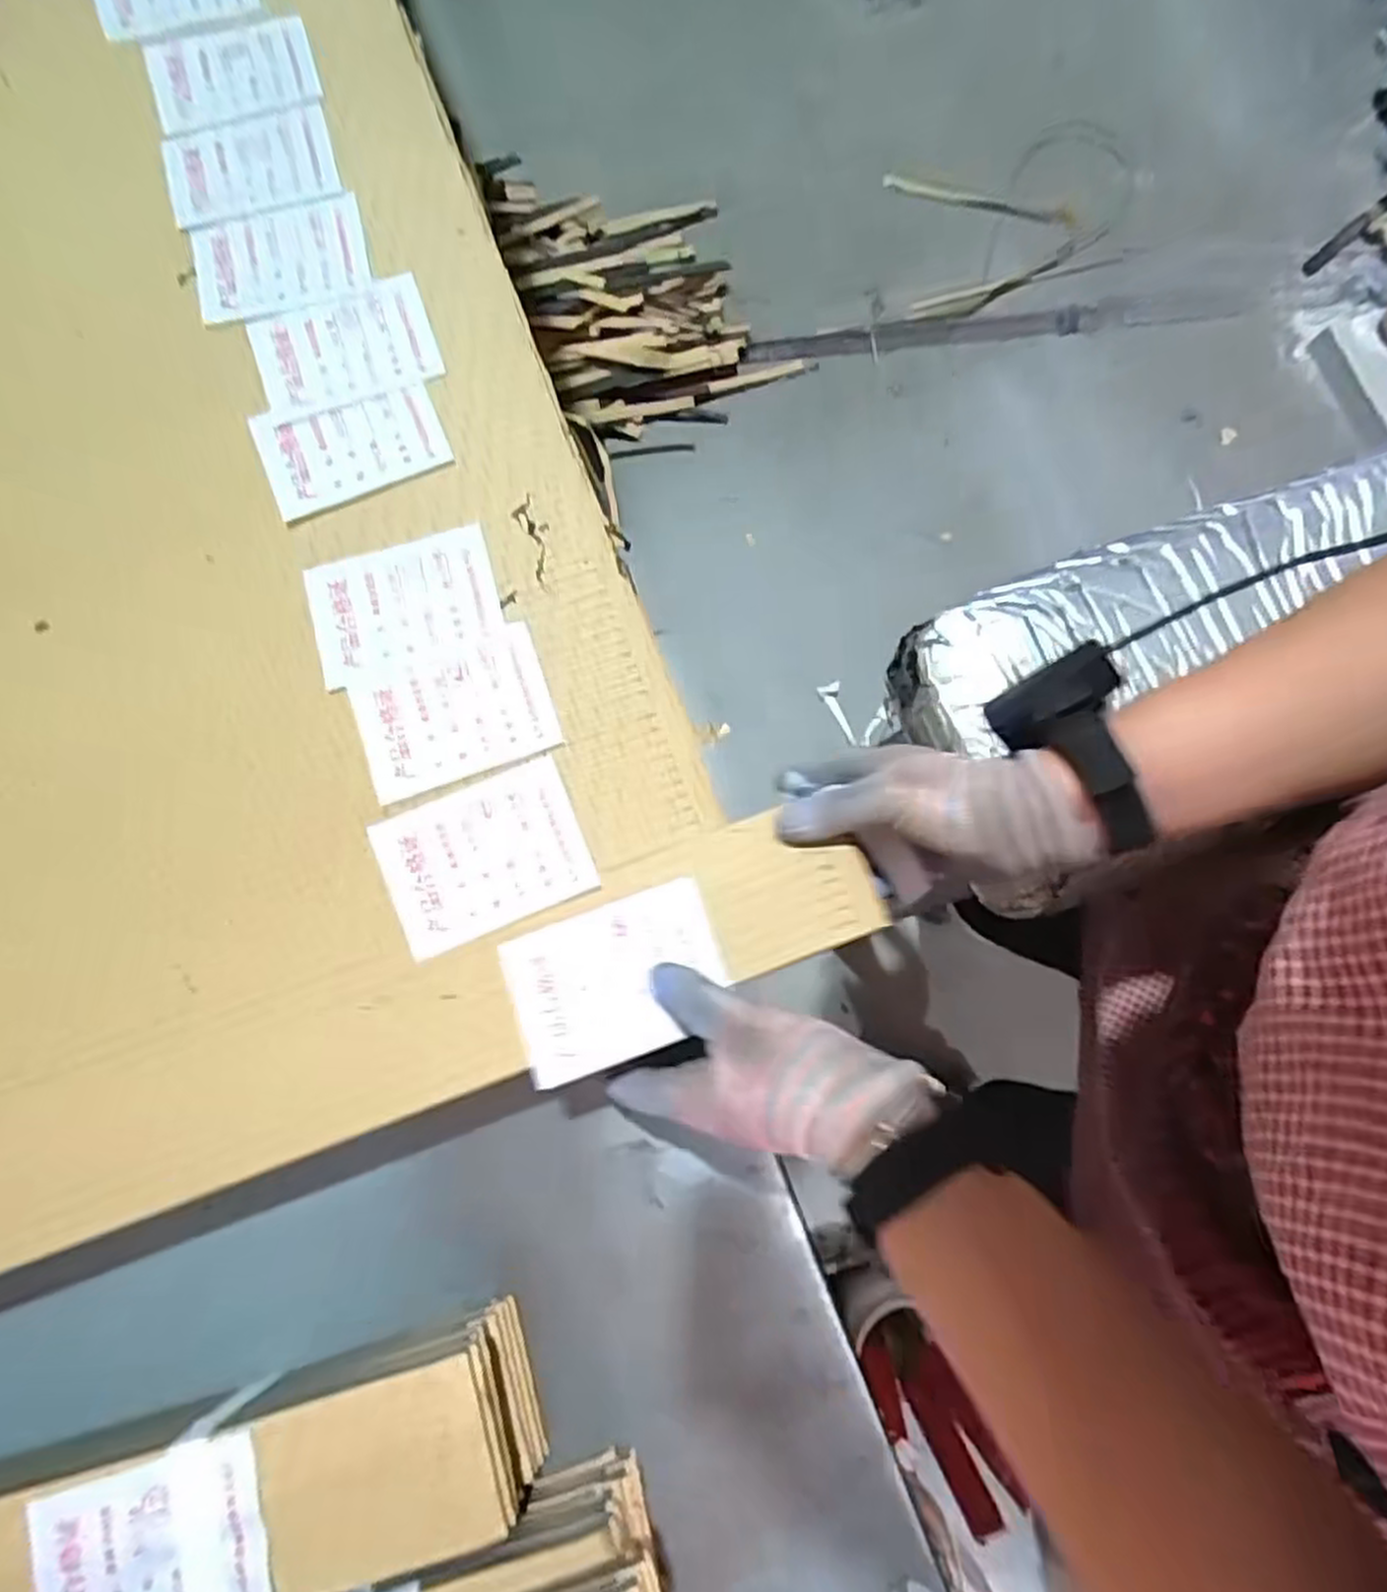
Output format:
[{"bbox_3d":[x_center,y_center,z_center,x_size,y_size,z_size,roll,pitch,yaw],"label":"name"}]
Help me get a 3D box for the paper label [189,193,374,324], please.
[{"bbox_3d":[-0.254,-0.332,0.484,0.101,0.009,0.074,-14,81,-3],"label":"paper label"}]

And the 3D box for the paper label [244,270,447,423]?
[{"bbox_3d":[-0.212,-0.272,0.479,0.105,0.012,0.069,-20,80,-4],"label":"paper label"}]

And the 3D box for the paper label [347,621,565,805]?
[{"bbox_3d":[-0.132,-0.047,0.437,0.103,0.004,0.075,-19,80,-4],"label":"paper label"}]

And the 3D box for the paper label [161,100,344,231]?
[{"bbox_3d":[-0.280,-0.398,0.499,0.103,0.007,0.074,-16,80,-4],"label":"paper label"}]

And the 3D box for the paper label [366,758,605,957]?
[{"bbox_3d":[-0.113,0.032,0.422,0.104,0.005,0.076,-22,80,-5],"label":"paper label"}]

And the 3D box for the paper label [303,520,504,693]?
[{"bbox_3d":[-0.166,-0.110,0.451,0.104,0.005,0.072,-18,80,-4],"label":"paper label"}]

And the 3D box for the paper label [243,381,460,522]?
[{"bbox_3d":[-0.203,-0.210,0.467,0.105,0.005,0.070,-21,80,-5],"label":"paper label"}]

